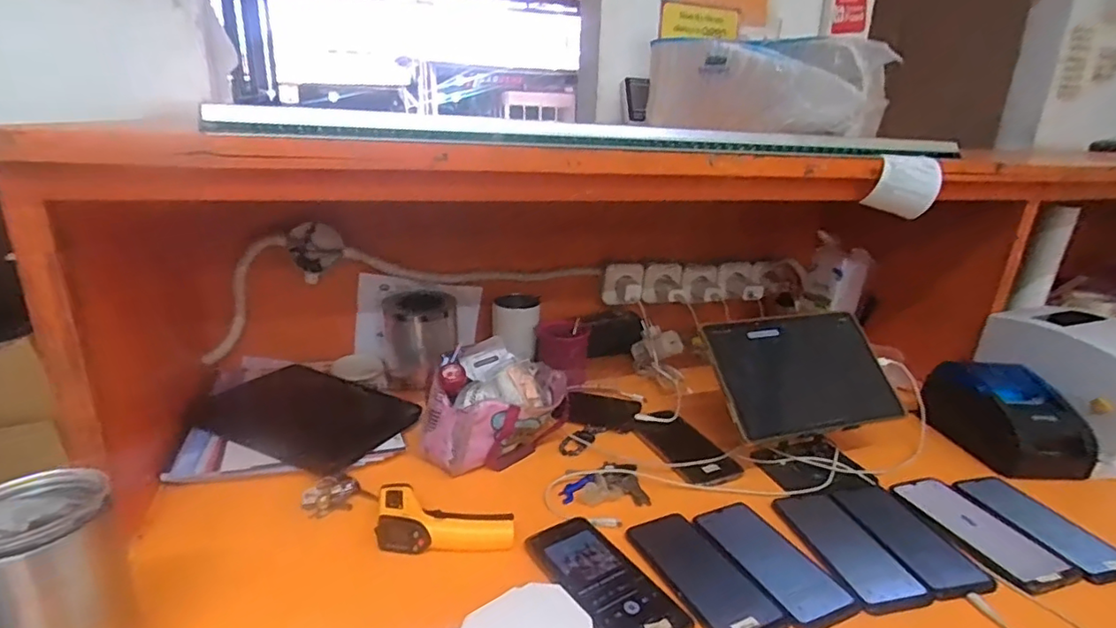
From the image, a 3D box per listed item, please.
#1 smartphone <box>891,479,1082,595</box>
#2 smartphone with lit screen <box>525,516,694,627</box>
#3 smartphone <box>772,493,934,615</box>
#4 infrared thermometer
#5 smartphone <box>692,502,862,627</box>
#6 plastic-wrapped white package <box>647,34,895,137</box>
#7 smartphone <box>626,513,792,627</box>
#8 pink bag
[{"bbox_3d":[0.459,0.234,0.621,0.074,0.014,0.159,-4,20,-19],"label":"smartphone"},{"bbox_3d":[0.045,0.246,0.530,0.079,0.004,0.161,-9,23,-32],"label":"smartphone with lit screen"},{"bbox_3d":[0.294,0.233,0.585,0.077,0.007,0.155,-2,20,-13],"label":"smartphone"},{"bbox_3d":[-0.116,0.207,0.589,0.136,0.032,0.074,1,19,-7],"label":"infrared thermometer"},{"bbox_3d":[0.211,0.244,0.564,0.072,0.008,0.151,-6,21,-25],"label":"smartphone"},{"bbox_3d":[0.281,-0.307,0.777,0.168,0.107,0.287,-11,23,-34],"label":"plastic-wrapped white package"},{"bbox_3d":[0.139,0.246,0.544,0.078,0.007,0.154,-7,22,-27],"label":"smartphone"},{"bbox_3d":[-0.084,0.117,0.736,0.146,0.103,0.177,11,21,22],"label":"pink bag"}]

